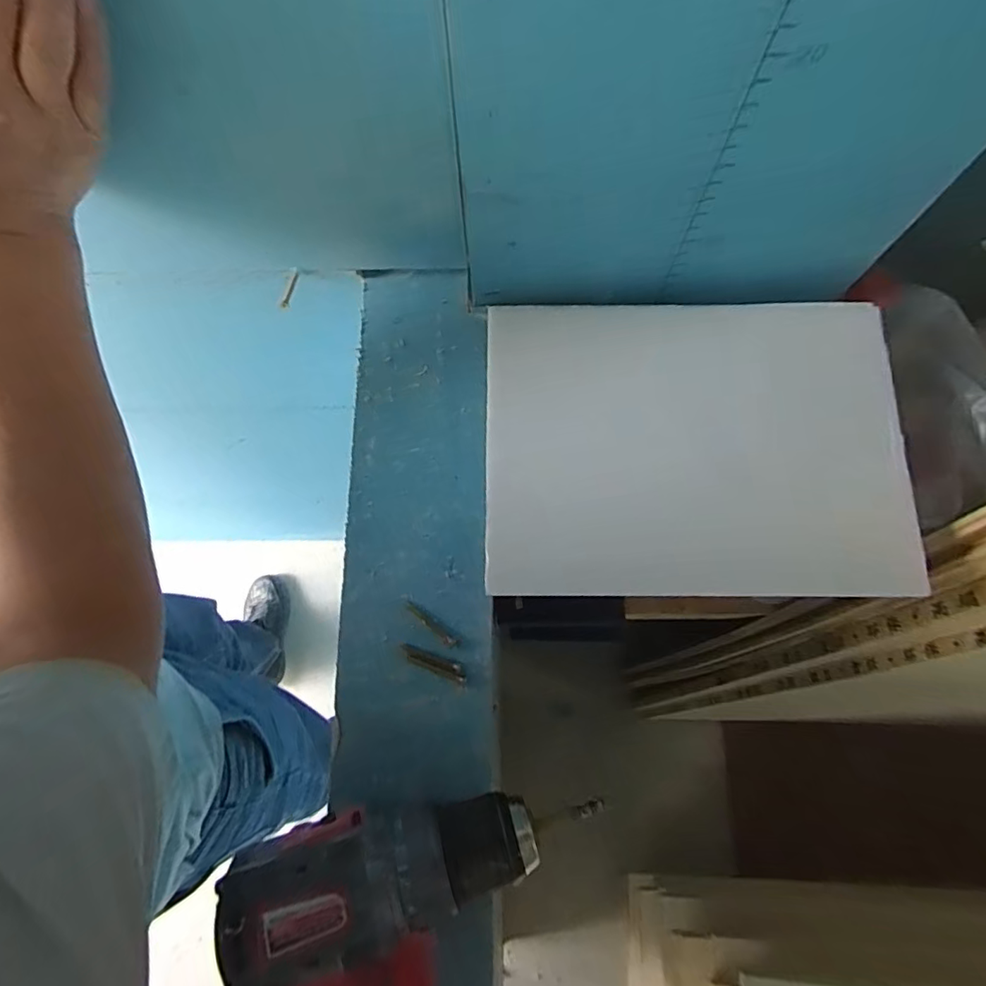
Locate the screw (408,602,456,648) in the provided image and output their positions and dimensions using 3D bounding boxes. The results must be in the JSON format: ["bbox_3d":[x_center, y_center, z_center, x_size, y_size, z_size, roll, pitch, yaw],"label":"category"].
[{"bbox_3d":[-0.036,0.077,0.317,0.037,0.004,0.007,39,79,12],"label":"screw"}]

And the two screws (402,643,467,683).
[{"bbox_3d":[-0.034,0.098,0.311,0.040,0.005,0.010,19,76,7],"label":"two screws"}]

